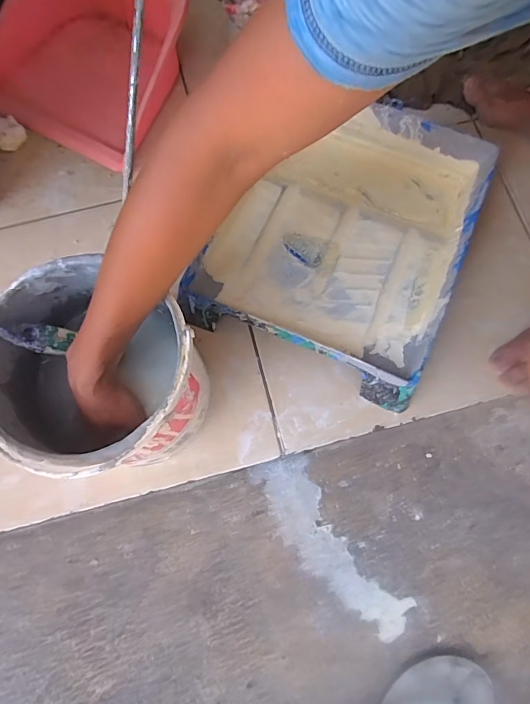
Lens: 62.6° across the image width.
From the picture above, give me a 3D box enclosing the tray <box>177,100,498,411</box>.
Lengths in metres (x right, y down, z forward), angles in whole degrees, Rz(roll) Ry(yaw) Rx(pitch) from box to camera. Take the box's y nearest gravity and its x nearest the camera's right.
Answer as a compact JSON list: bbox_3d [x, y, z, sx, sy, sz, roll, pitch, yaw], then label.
[{"bbox_3d":[0.104,-0.161,0.568,0.293,0.070,0.366,23,74,7],"label":"tray"}]

